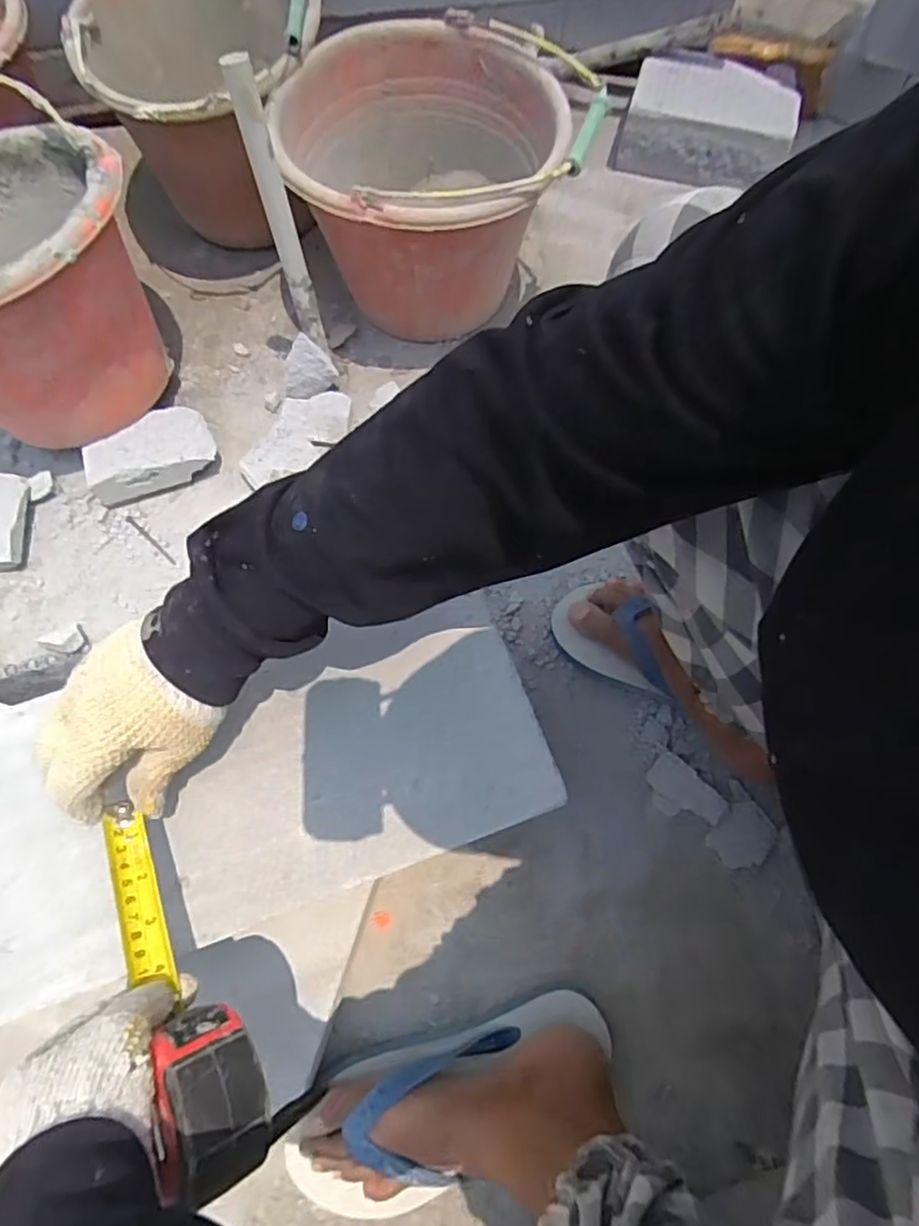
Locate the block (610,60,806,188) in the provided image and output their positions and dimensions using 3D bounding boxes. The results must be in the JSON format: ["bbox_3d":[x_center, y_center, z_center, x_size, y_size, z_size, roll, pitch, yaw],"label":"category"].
[{"bbox_3d":[0.315,-0.617,0.813,0.205,0.088,0.110,15,71,5],"label":"block"}]

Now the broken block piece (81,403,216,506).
[{"bbox_3d":[-0.337,-0.171,0.695,0.134,0.048,0.079,-23,71,-9],"label":"broken block piece"}]

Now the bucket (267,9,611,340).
[{"bbox_3d":[-0.029,-0.443,0.700,0.298,0.216,0.243,-4,70,-2],"label":"bucket"}]

